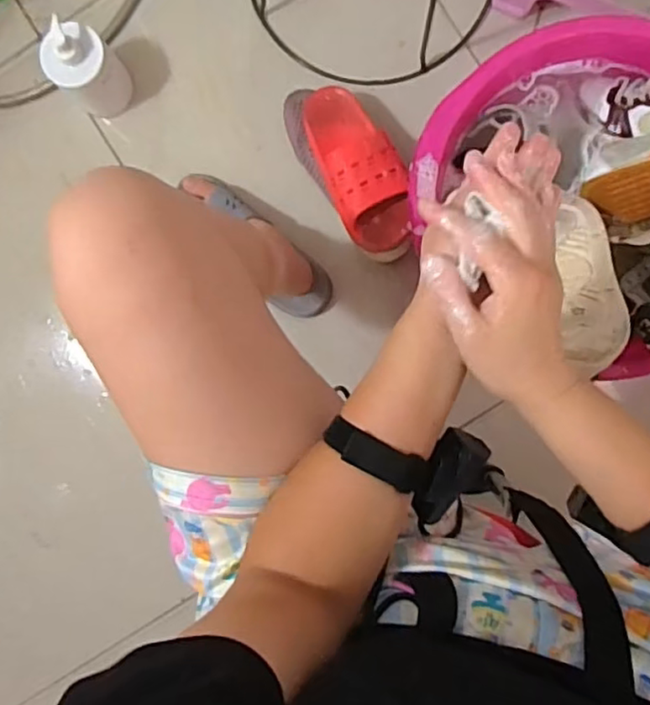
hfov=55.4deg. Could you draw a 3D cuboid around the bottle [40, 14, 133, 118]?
[{"bbox_3d":[-0.317,-0.378,0.831,0.084,0.133,0.069,-44,88,3],"label":"bottle"}]

